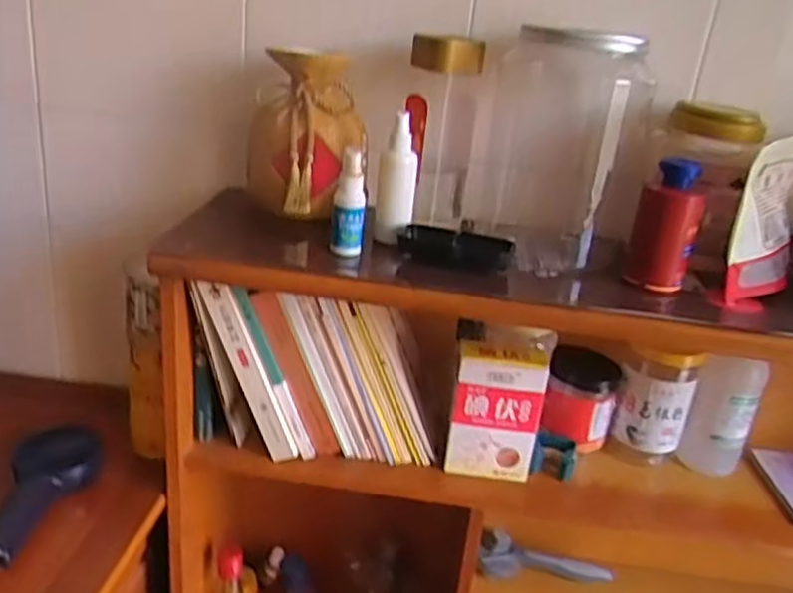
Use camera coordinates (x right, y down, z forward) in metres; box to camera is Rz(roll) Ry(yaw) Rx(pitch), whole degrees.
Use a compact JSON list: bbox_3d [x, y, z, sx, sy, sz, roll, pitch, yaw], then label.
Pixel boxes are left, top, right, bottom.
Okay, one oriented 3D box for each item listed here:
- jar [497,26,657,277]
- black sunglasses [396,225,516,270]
[{"bbox_3d":[0.183,-0.153,0.737,0.150,0.226,0.129,10,23,10],"label":"jar"},{"bbox_3d":[0.059,-0.049,0.704,0.124,0.039,0.034,18,25,27],"label":"black sunglasses"}]

